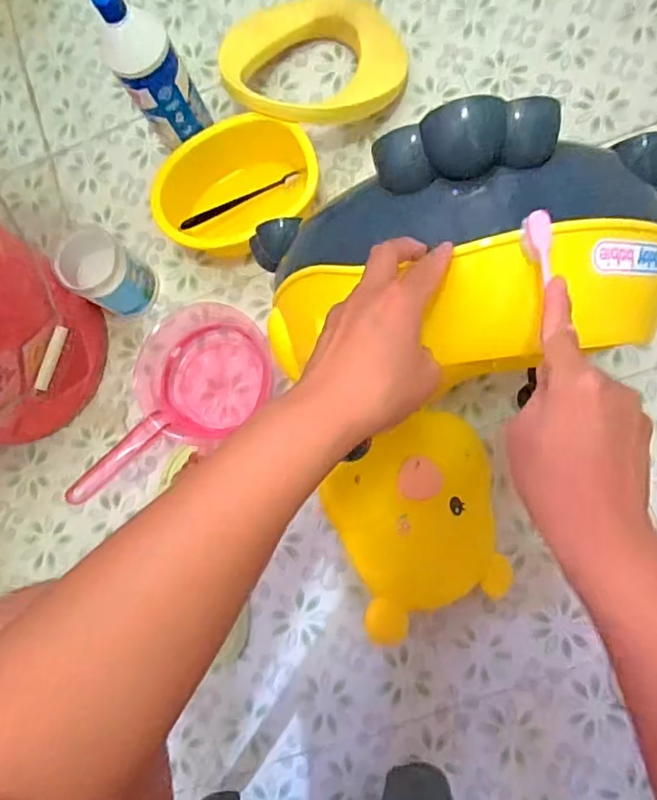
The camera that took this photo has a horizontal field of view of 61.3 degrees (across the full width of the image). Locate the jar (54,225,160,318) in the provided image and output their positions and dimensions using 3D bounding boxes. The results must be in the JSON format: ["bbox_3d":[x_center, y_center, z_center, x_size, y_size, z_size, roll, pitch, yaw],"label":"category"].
[{"bbox_3d":[-0.287,-0.163,0.725,0.083,0.111,0.082,-1,82,6],"label":"jar"}]

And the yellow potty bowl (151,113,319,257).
[{"bbox_3d":[-0.120,-0.279,0.735,0.212,0.089,0.143,-20,80,3],"label":"yellow potty bowl"}]

